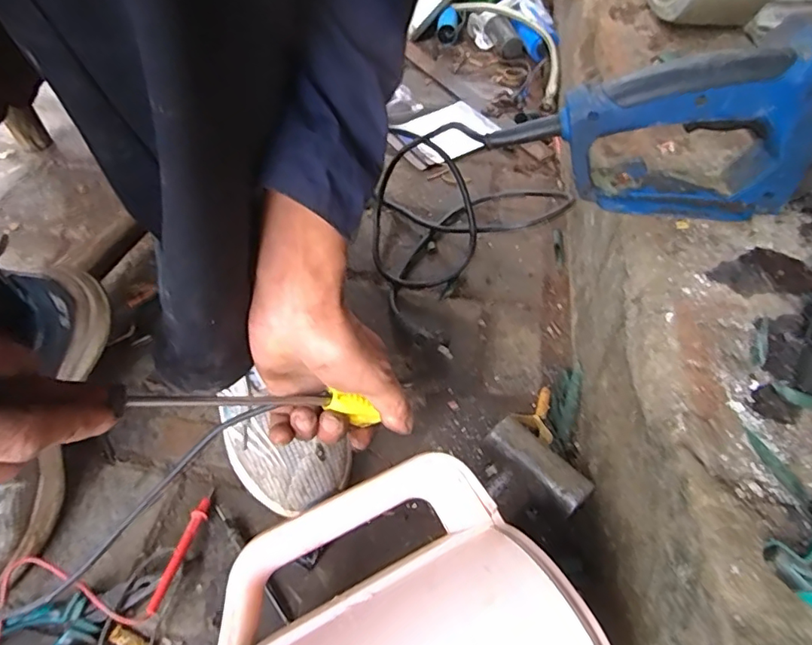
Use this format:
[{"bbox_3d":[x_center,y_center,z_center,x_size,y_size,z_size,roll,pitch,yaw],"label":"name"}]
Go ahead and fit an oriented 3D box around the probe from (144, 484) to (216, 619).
[{"bbox_3d":[-0.170,0.169,0.412,0.011,0.009,0.101,9,39,4],"label":"probe"}]

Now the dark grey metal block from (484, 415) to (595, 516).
[{"bbox_3d":[0.108,0.123,0.456,0.031,0.038,0.088,-33,60,-26],"label":"dark grey metal block"}]

